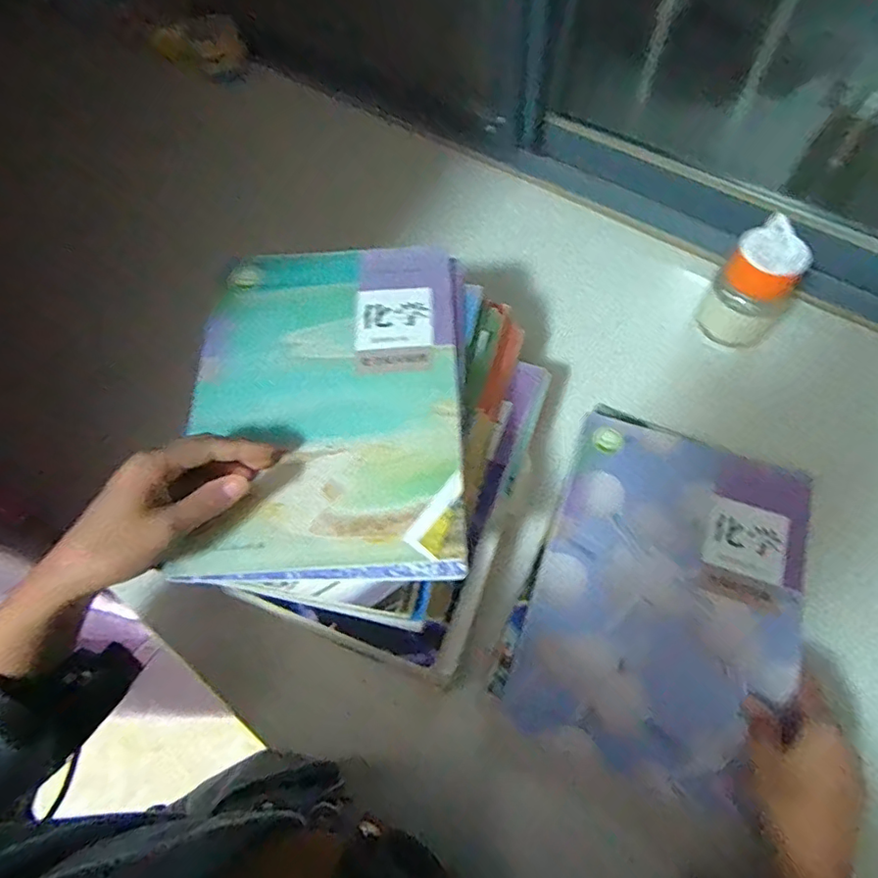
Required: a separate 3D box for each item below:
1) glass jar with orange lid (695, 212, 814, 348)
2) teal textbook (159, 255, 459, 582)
[{"bbox_3d":[0.308,-0.148,0.548,0.060,0.110,0.066,-23,64,-8],"label":"glass jar with orange lid"},{"bbox_3d":[-0.088,-0.035,0.442,0.205,0.012,0.289,-3,63,2],"label":"teal textbook"}]

